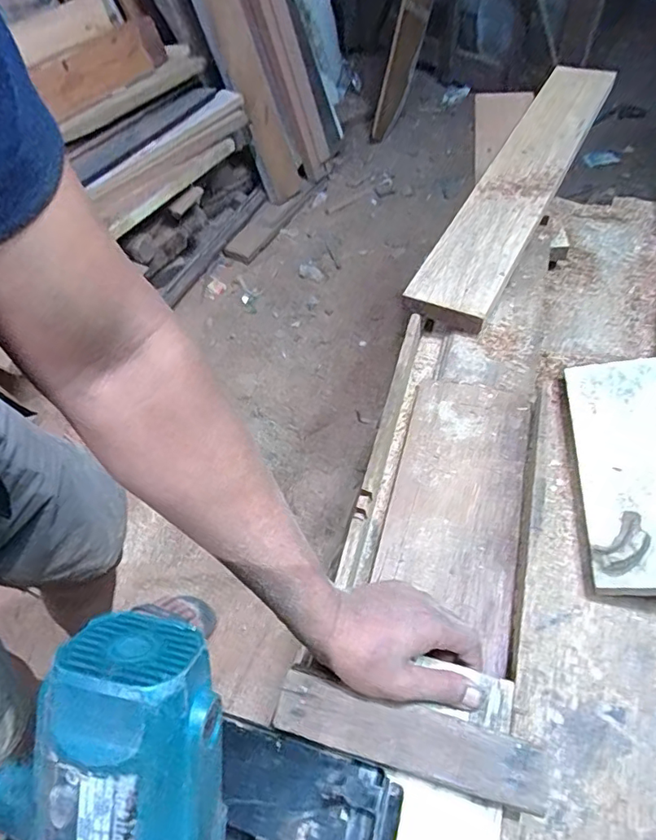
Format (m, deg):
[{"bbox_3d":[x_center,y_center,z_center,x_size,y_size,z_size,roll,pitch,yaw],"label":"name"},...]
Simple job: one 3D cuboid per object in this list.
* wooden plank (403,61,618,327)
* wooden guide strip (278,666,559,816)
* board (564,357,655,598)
[{"bbox_3d":[0.306,-0.388,0.821,0.115,0.033,0.694,23,62,19],"label":"wooden plank"},{"bbox_3d":[0.057,0.230,0.385,0.190,0.012,0.041,11,55,13],"label":"wooden guide strip"},{"bbox_3d":[0.326,0.049,0.576,0.109,0.024,0.274,-5,51,23],"label":"board"}]

